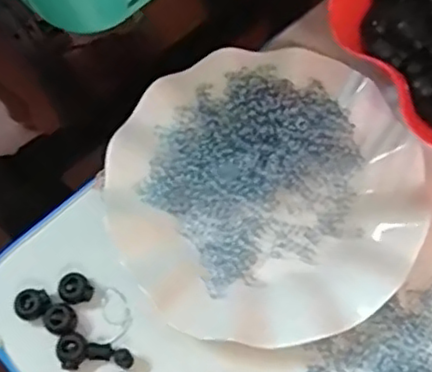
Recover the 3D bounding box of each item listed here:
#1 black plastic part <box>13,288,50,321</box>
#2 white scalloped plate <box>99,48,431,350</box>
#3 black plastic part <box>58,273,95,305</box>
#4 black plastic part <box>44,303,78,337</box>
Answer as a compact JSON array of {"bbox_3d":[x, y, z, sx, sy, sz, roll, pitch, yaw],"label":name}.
[{"bbox_3d":[-0.104,0.067,0.380,0.018,0.011,0.017,0,66,1],"label":"black plastic part"},{"bbox_3d":[0.029,0.003,0.400,0.179,0.023,0.178,0,66,1],"label":"white scalloped plate"},{"bbox_3d":[-0.080,0.059,0.383,0.017,0.006,0.019,-35,70,-13],"label":"black plastic part"},{"bbox_3d":[-0.087,0.075,0.375,0.017,0.012,0.019,-15,67,-6],"label":"black plastic part"}]

